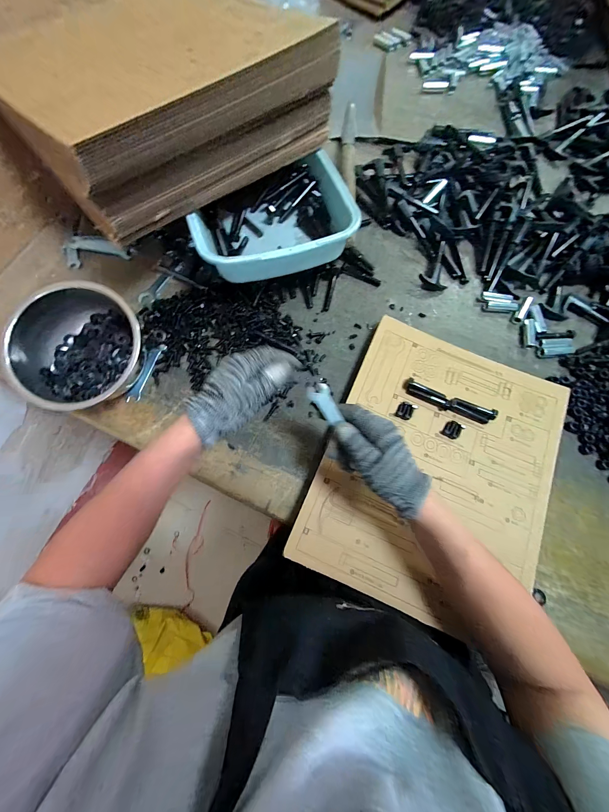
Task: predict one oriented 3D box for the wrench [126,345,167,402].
[{"bbox_3d":[-0.251,-0.054,0.435,0.033,0.006,0.100,19,75,4],"label":"wrench"}]

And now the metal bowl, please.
[{"bbox_3d":[-0.304,-0.073,0.396,0.158,0.081,0.157,0,74,-1],"label":"metal bowl"}]

